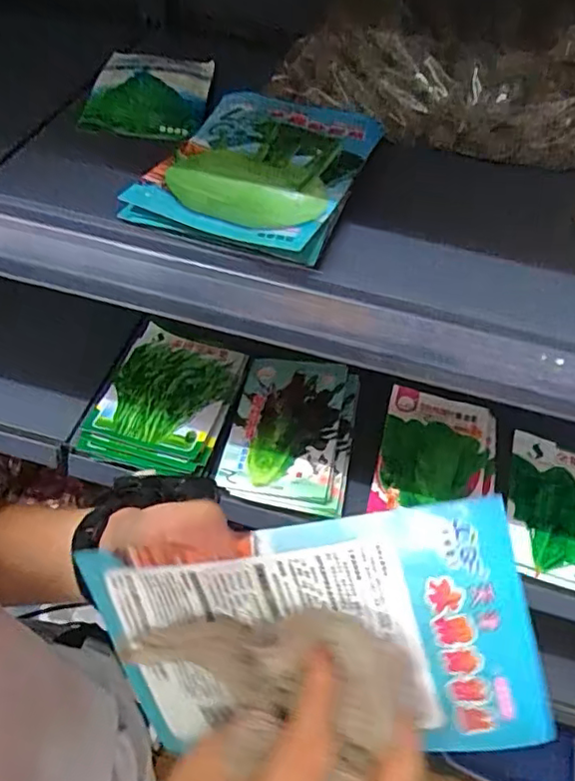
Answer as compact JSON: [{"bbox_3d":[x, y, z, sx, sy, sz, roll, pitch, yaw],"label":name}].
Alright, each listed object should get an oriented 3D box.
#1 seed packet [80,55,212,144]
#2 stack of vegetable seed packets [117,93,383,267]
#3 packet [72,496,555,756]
[{"bbox_3d":[-0.121,-0.263,0.516,0.100,0.007,0.161,2,50,-4],"label":"seed packet"},{"bbox_3d":[-0.015,-0.169,0.438,0.133,0.024,0.197,18,53,8],"label":"stack of vegetable seed packets"},{"bbox_3d":[0.007,0.115,0.262,0.190,0.121,0.009,-12,18,18],"label":"packet"}]

